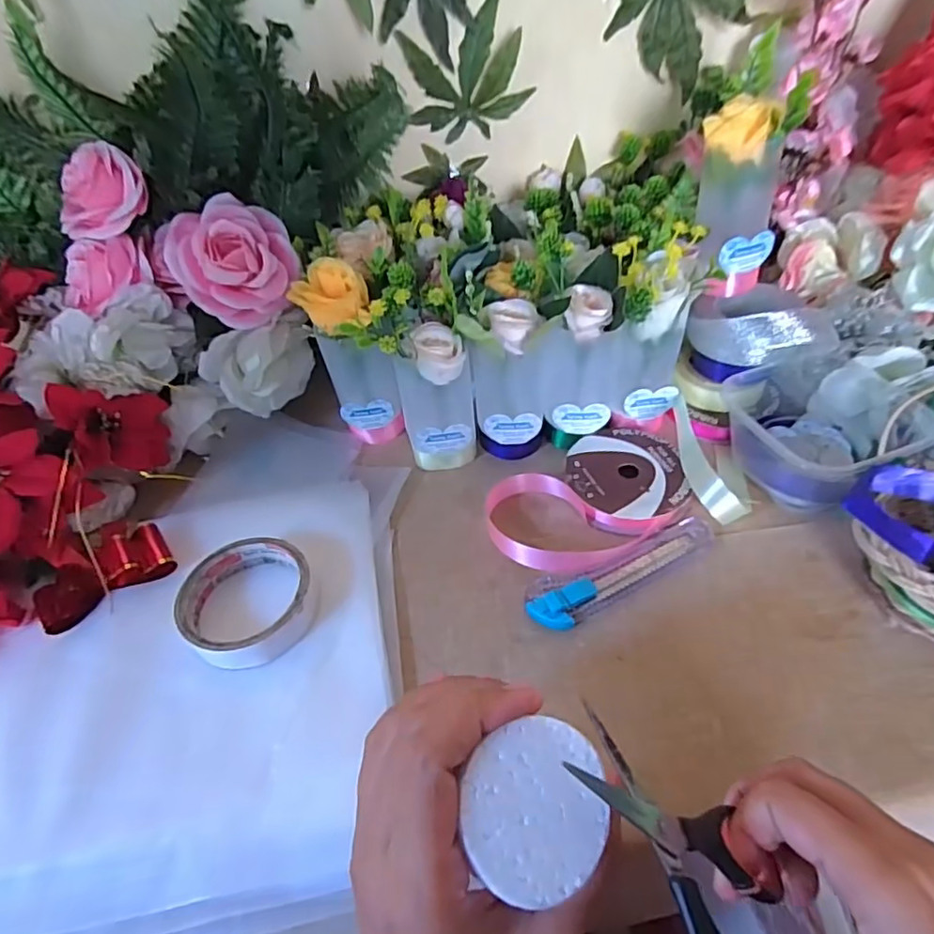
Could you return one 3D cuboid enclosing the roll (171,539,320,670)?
[{"bbox_3d":[-0.146,0.086,0.401,0.084,0.022,0.088,-2,45,2],"label":"roll"}]

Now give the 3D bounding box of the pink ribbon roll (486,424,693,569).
[{"bbox_3d":[0.107,0.016,0.454,0.183,0.028,0.094,-29,50,-23],"label":"pink ribbon roll"}]

